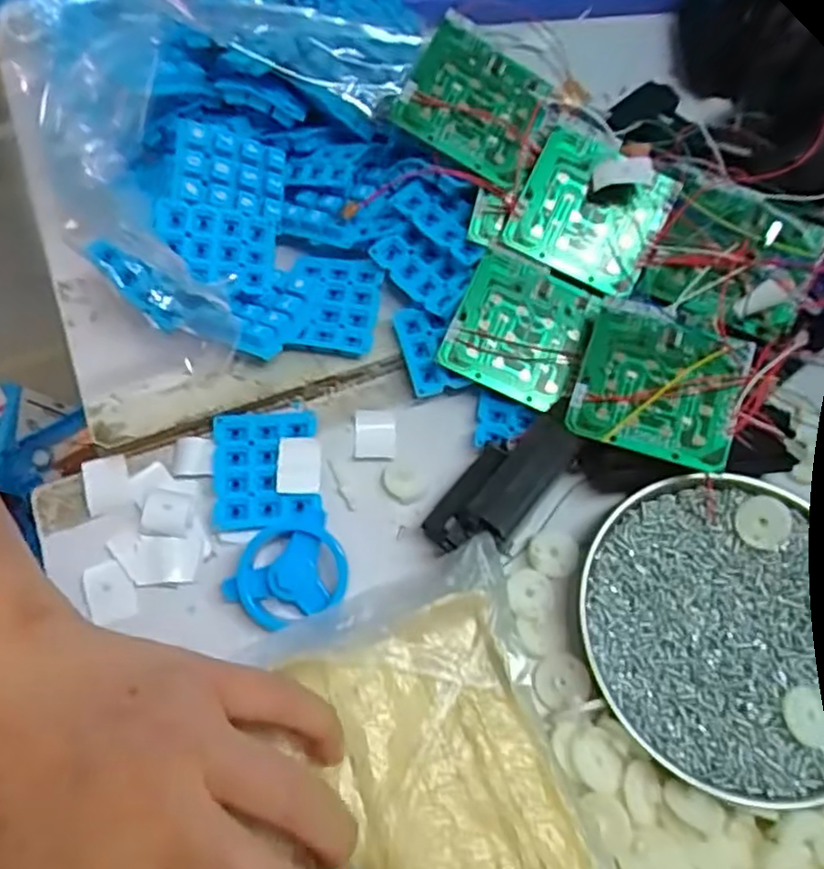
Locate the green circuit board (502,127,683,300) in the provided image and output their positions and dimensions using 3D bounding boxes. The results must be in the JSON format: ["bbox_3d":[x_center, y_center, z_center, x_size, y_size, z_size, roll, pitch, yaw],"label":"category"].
[{"bbox_3d":[0.091,-0.114,0.363,0.071,0.004,0.067,26,90,1],"label":"green circuit board"}]

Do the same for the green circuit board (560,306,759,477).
[{"bbox_3d":[0.115,-0.024,0.330,0.072,0.007,0.068,17,75,17],"label":"green circuit board"}]

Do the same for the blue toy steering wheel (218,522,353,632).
[{"bbox_3d":[-0.055,0.064,0.315,0.050,0.021,0.043,20,64,8],"label":"blue toy steering wheel"}]

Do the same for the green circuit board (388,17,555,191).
[{"bbox_3d":[0.033,-0.171,0.366,0.069,0.011,0.064,27,79,-3],"label":"green circuit board"}]

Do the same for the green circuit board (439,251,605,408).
[{"bbox_3d":[0.055,-0.053,0.360,0.065,0.005,0.067,24,82,2],"label":"green circuit board"}]

